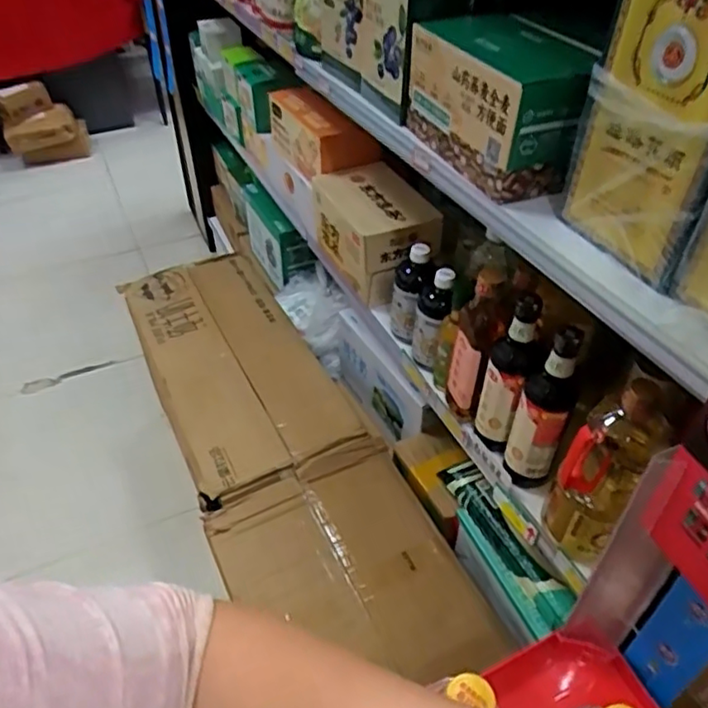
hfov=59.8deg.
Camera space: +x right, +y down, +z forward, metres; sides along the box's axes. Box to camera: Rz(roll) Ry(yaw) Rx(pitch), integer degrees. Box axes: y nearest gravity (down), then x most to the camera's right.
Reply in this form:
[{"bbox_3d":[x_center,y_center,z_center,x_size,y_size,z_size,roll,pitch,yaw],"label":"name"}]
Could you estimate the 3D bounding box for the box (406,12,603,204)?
[{"bbox_3d":[0.158,-0.297,0.728,0.112,0.129,0.238,-13,45,-12],"label":"box"}]

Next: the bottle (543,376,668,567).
[{"bbox_3d":[0.275,0.130,0.686,0.085,0.234,0.080,23,49,23],"label":"bottle"}]

